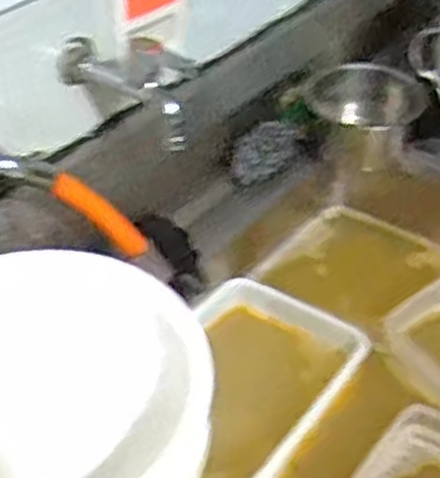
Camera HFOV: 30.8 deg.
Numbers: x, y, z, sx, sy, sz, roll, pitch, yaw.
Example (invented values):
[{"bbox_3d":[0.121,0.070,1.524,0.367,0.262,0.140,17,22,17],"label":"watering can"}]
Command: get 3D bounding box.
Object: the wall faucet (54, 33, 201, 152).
[{"bbox_3d":[-0.081,-0.145,0.724,0.066,0.079,0.143,-31,48,-32],"label":"wall faucet"}]

